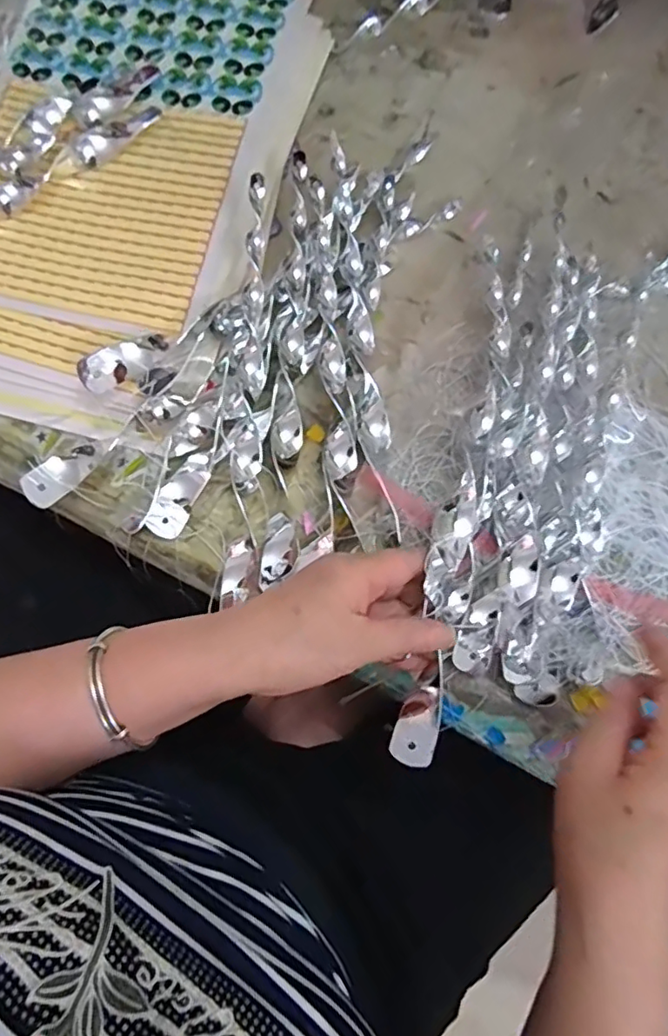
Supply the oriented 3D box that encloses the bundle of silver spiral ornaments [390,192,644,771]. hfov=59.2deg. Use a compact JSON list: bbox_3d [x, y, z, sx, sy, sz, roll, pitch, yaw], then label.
[{"bbox_3d":[0.124,-0.025,0.373,0.101,0.028,0.353,15,78,5],"label":"bundle of silver spiral ornaments"}]

